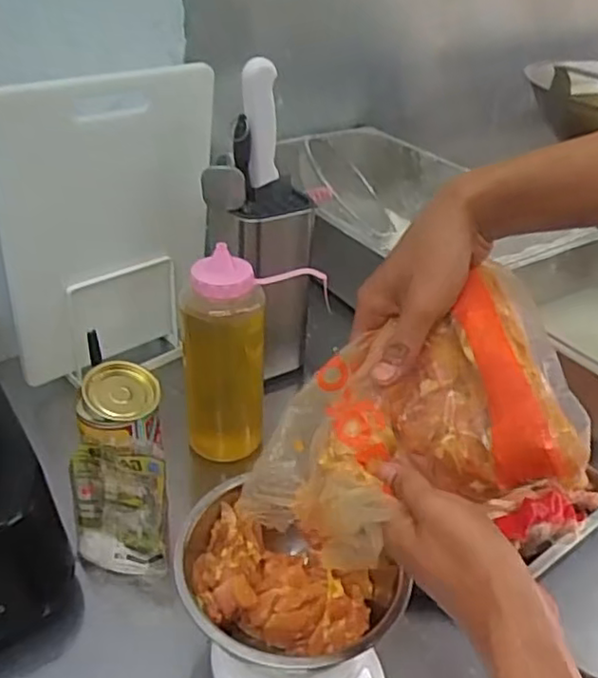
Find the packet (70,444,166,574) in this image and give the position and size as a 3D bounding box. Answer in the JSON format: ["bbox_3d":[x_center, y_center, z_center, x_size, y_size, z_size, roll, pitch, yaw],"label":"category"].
[{"bbox_3d":[-0.157,0.151,0.578,0.084,0.118,0.013,4,17,9],"label":"packet"}]

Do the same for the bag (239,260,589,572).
[{"bbox_3d":[0.068,0.068,0.447,0.227,0.065,0.137,-31,56,15],"label":"bag"}]

